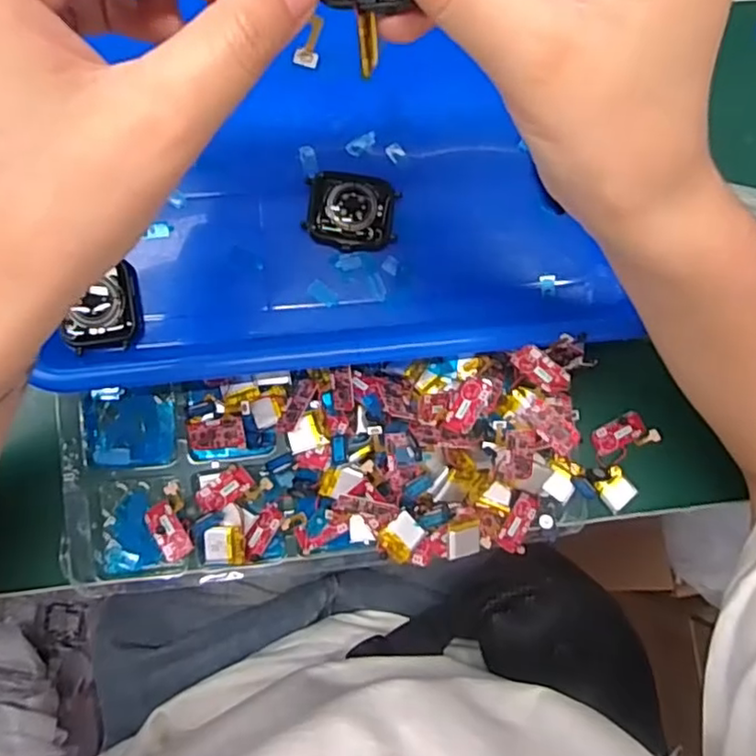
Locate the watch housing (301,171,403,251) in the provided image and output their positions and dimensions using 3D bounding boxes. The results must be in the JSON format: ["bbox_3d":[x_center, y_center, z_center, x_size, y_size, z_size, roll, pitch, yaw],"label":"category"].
[{"bbox_3d":[-0.014,-0.084,0.322,0.045,0.015,0.037,11,84,-5],"label":"watch housing"}]

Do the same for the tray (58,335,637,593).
[{"bbox_3d":[-0.007,0.045,0.321,0.293,0.038,0.102,-6,85,-6],"label":"tray"}]

